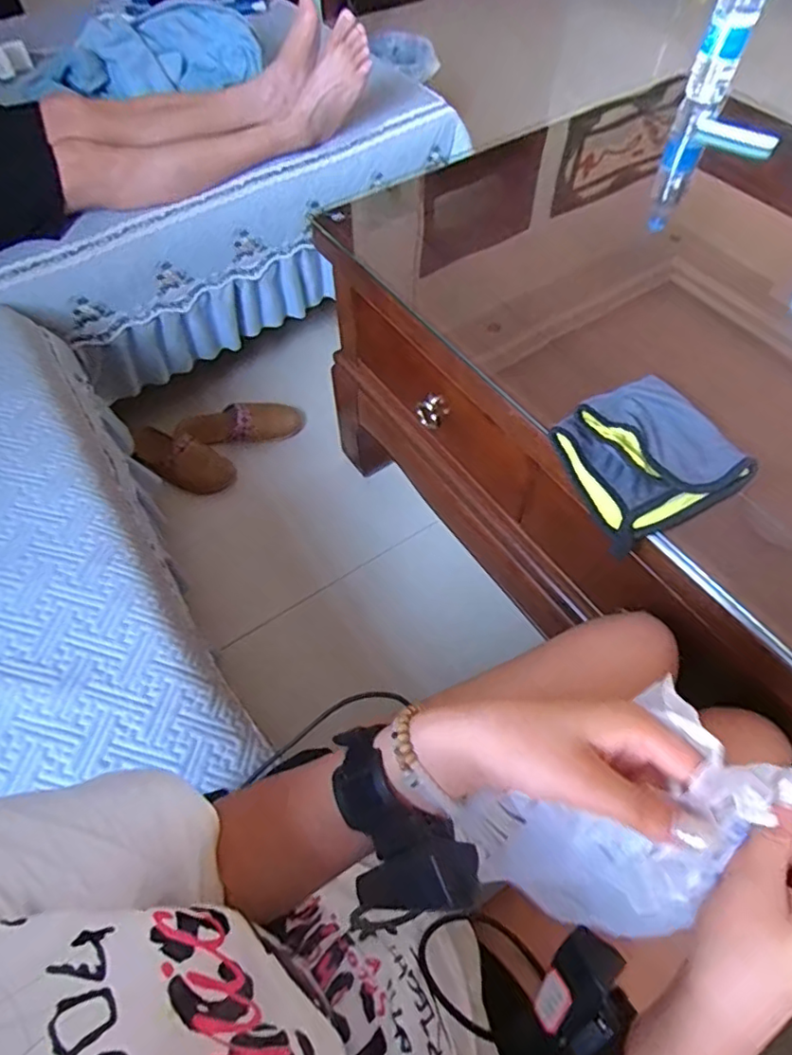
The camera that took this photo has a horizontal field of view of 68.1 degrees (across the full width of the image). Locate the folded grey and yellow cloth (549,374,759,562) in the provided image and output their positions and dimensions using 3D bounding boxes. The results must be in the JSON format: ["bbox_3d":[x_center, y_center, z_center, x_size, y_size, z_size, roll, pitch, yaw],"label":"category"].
[{"bbox_3d":[0.240,-0.070,0.576,0.144,0.038,0.147,-24,61,-14],"label":"folded grey and yellow cloth"}]

